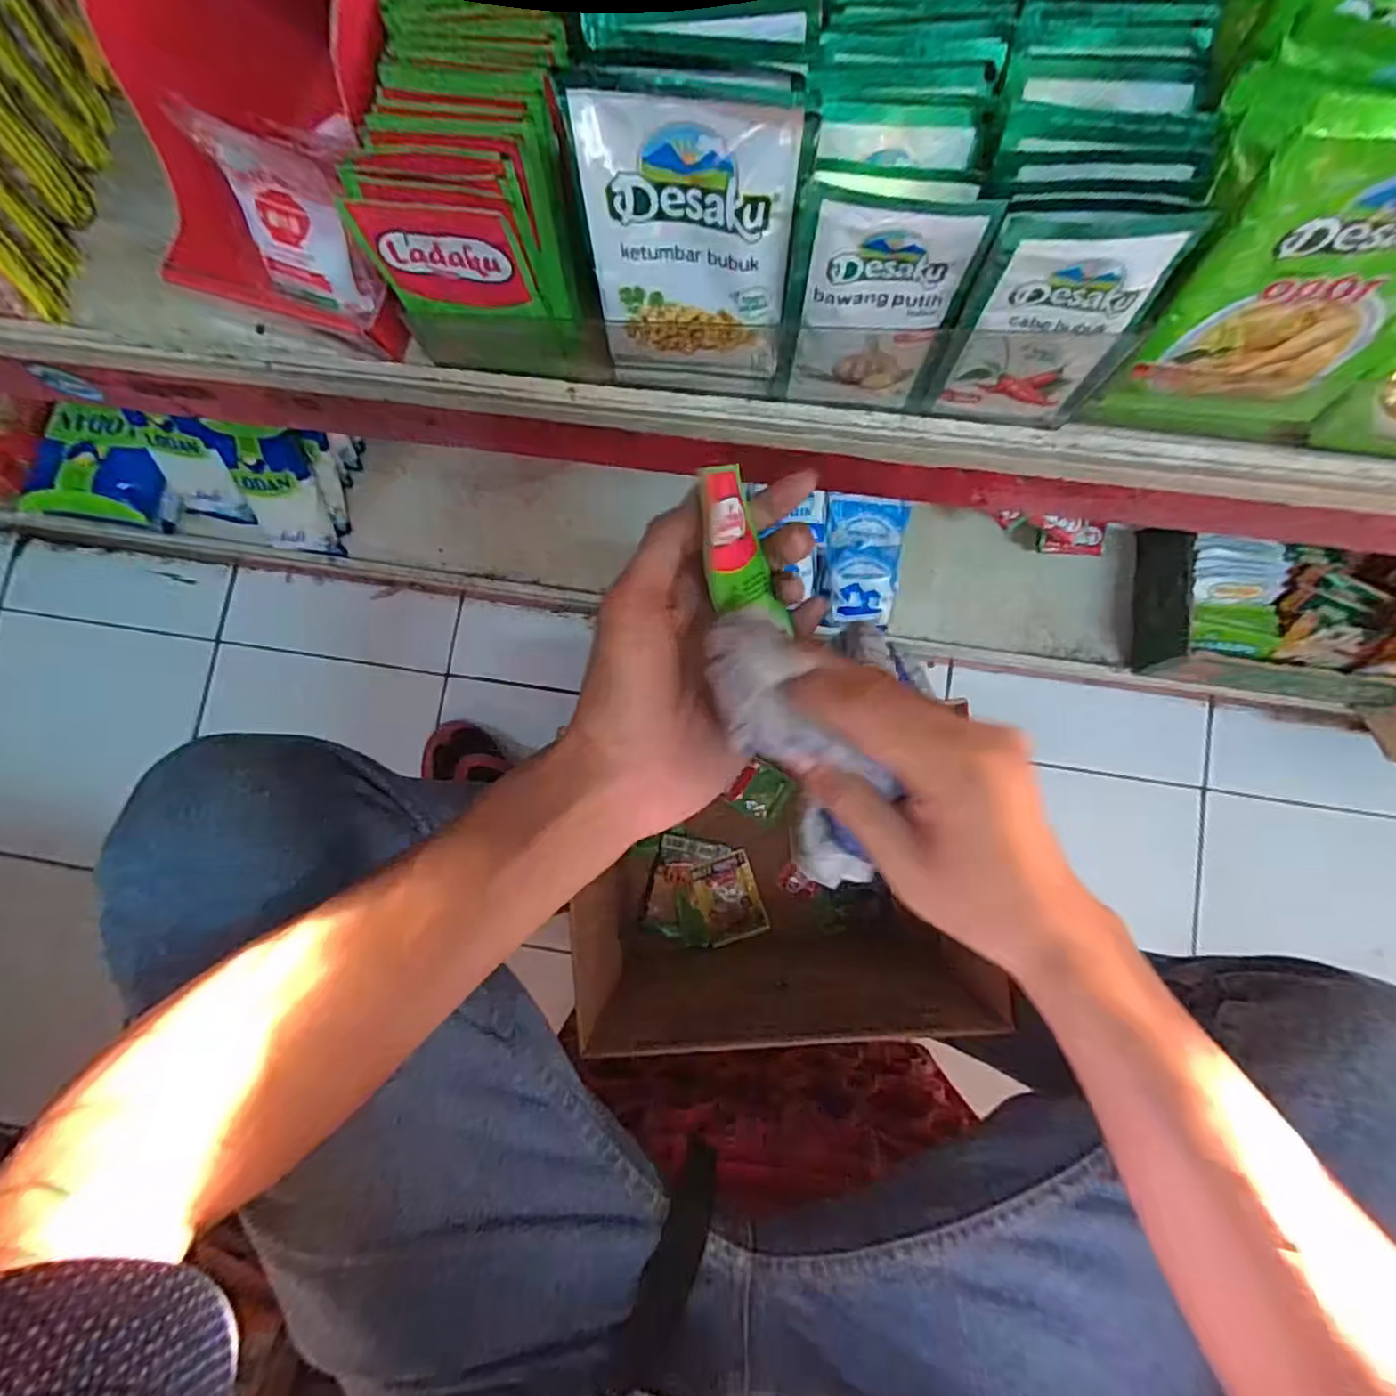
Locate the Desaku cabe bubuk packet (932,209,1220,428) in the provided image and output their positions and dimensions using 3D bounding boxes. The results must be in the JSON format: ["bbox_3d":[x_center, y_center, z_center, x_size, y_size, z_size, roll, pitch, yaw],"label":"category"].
[{"bbox_3d":[0.134,-0.140,0.254,0.064,0.101,0.013,6,84,4],"label":"Desaku cabe bubuk packet"}]

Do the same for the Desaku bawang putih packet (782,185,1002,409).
[{"bbox_3d":[0.070,-0.152,0.262,0.059,0.099,0.011,5,76,3],"label":"Desaku bawang putih packet"}]

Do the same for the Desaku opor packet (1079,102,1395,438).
[{"bbox_3d":[0.214,-0.142,0.236,0.097,0.124,0.028,4,84,4],"label":"Desaku opor packet"}]

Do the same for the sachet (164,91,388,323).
[{"bbox_3d":[-0.185,-0.220,0.302,0.059,0.076,0.015,5,52,2],"label":"sachet"}]

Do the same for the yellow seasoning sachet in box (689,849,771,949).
[{"bbox_3d":[0.036,0.229,0.753,0.069,0.008,0.092,-18,83,1],"label":"yellow seasoning sachet in box"}]

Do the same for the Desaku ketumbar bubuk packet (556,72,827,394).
[{"bbox_3d":[-0.001,-0.165,0.256,0.080,0.113,0.007,7,68,4],"label":"Desaku ketumbar bubuk packet"}]

